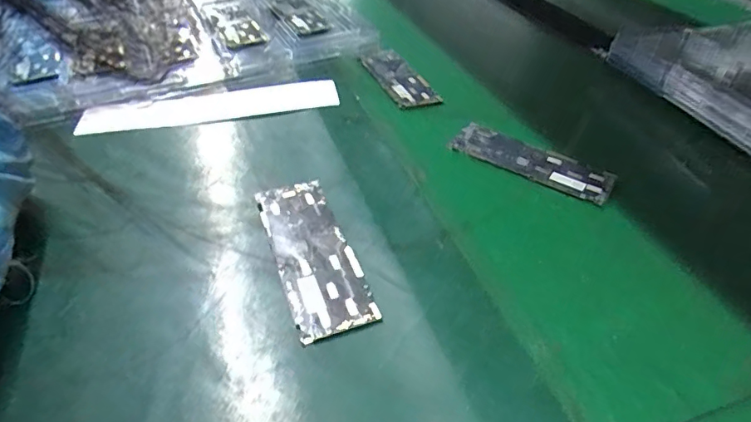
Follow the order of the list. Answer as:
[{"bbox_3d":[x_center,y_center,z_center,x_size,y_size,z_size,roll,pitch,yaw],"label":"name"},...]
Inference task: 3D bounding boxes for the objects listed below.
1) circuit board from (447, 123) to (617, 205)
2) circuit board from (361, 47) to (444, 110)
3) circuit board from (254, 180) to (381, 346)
[{"bbox_3d":[0.123,-0.041,0.391,0.127,0.009,0.041,24,47,26],"label":"circuit board"},{"bbox_3d":[0.023,-0.133,0.486,0.039,0.007,0.116,-17,44,-17],"label":"circuit board"},{"bbox_3d":[-0.039,0.023,0.294,0.043,0.004,0.121,-15,43,-15],"label":"circuit board"}]

